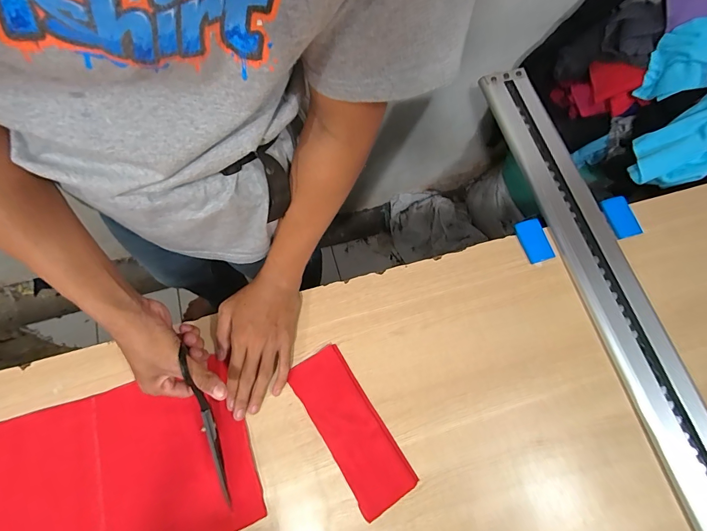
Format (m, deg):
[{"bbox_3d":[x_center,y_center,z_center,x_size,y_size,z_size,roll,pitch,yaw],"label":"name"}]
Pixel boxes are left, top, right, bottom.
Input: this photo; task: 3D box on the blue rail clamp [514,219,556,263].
[{"bbox_3d":[0.285,-0.040,0.572,0.042,0.012,0.068,-12,72,-4],"label":"blue rail clamp"}]

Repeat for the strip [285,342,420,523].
[{"bbox_3d":[-0.005,0.217,0.490,0.080,0.012,0.208,-31,74,-10],"label":"strip"}]

